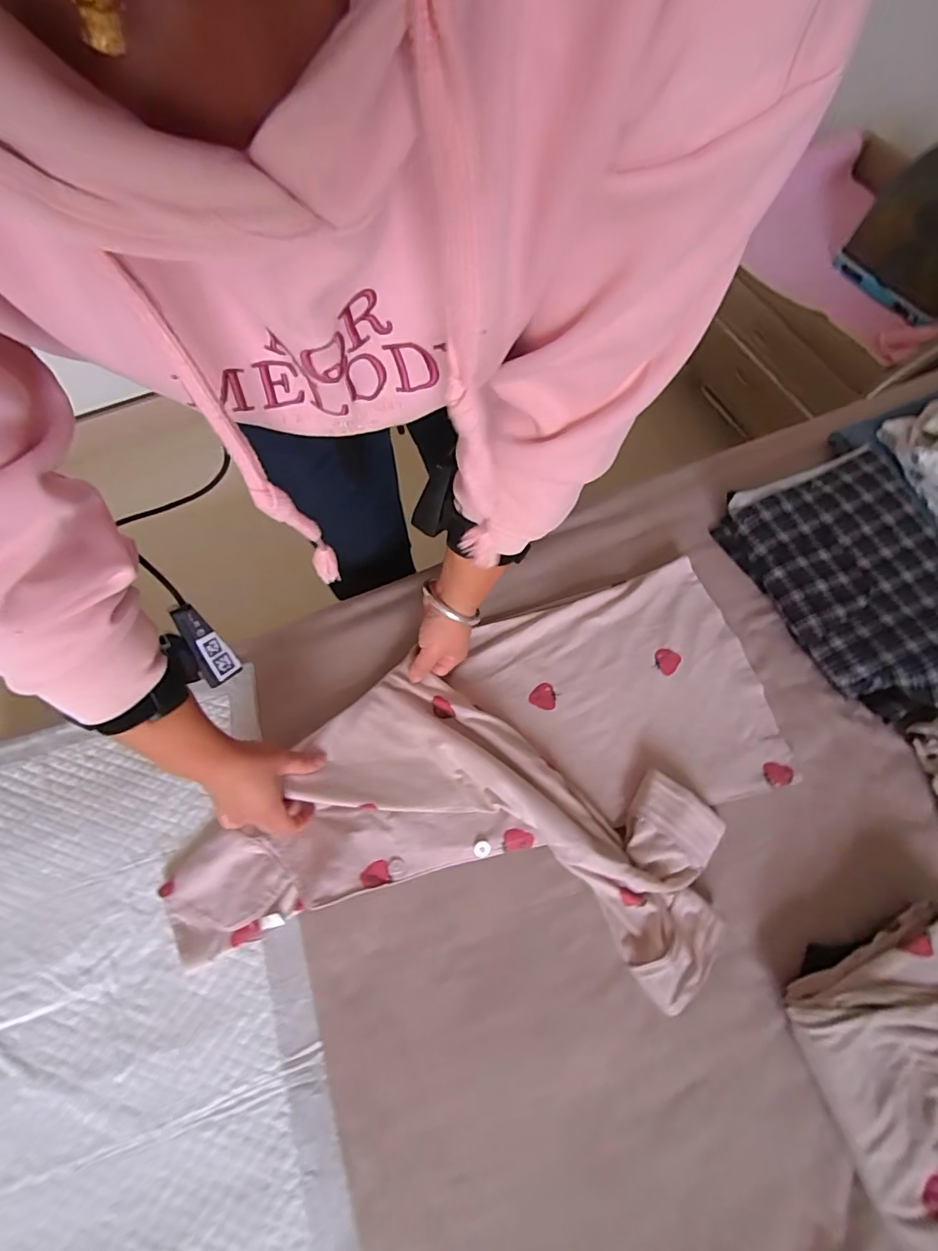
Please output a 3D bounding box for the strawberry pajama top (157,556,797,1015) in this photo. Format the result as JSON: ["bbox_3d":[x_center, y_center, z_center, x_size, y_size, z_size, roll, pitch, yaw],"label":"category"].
[{"bbox_3d":[0.024,0.169,0.512,0.615,0.045,0.382,-16,68,-7],"label":"strawberry pajama top"}]

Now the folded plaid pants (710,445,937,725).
[{"bbox_3d":[0.460,-0.052,0.601,0.206,0.069,0.296,-22,69,-6],"label":"folded plaid pants"}]

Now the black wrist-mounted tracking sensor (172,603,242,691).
[{"bbox_3d":[-0.219,0.016,0.423,0.026,0.013,0.070,-29,110,-12],"label":"black wrist-mounted tracking sensor"}]

